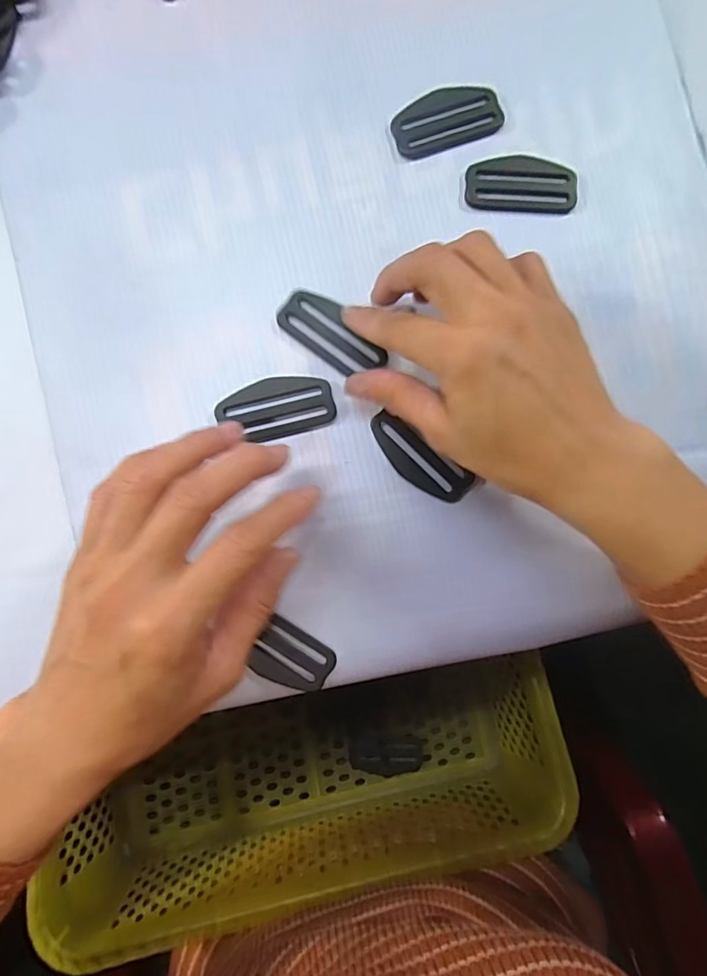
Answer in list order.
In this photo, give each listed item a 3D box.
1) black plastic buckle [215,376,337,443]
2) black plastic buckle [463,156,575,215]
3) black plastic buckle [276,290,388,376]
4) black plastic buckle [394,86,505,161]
[{"bbox_3d":[-0.039,-0.041,0.252,0.058,0.006,0.029,-15,90,-4],"label":"black plastic buckle"},{"bbox_3d":[0.089,-0.162,0.261,0.058,0.004,0.028,1,89,-4],"label":"black plastic buckle"},{"bbox_3d":[-0.010,-0.078,0.253,0.058,0.004,0.026,37,87,-2],"label":"black plastic buckle"},{"bbox_3d":[0.049,-0.195,0.260,0.058,0.004,0.030,-20,91,-4],"label":"black plastic buckle"}]

